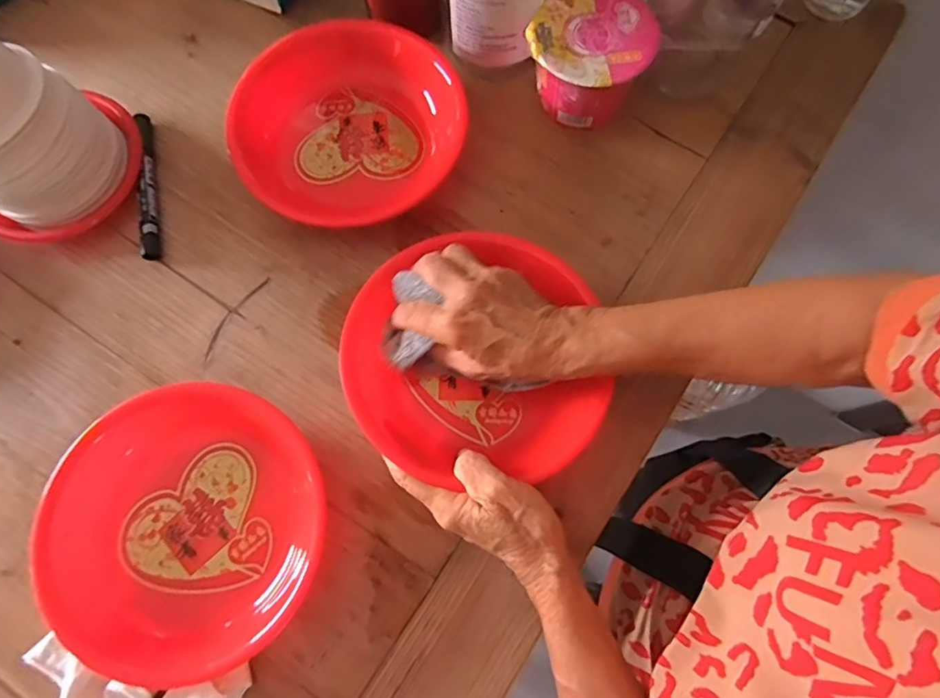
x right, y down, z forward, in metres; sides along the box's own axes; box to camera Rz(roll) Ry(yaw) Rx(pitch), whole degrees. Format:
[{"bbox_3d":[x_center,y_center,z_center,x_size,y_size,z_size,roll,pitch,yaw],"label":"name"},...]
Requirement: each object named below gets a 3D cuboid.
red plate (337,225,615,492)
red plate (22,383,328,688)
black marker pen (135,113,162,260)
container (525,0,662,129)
[{"bbox_3d":[0.001,0.001,0.397,0.182,0.043,0.187,0,76,1],"label":"red plate"},{"bbox_3d":[-0.197,0.126,0.380,0.182,0.043,0.180,0,76,1],"label":"red plate"},{"bbox_3d":[-0.276,-0.142,0.461,0.014,0.017,0.138,-11,76,-2],"label":"black marker pen"},{"bbox_3d":[0.097,-0.239,0.450,0.097,0.067,0.093,0,76,1],"label":"container"}]

